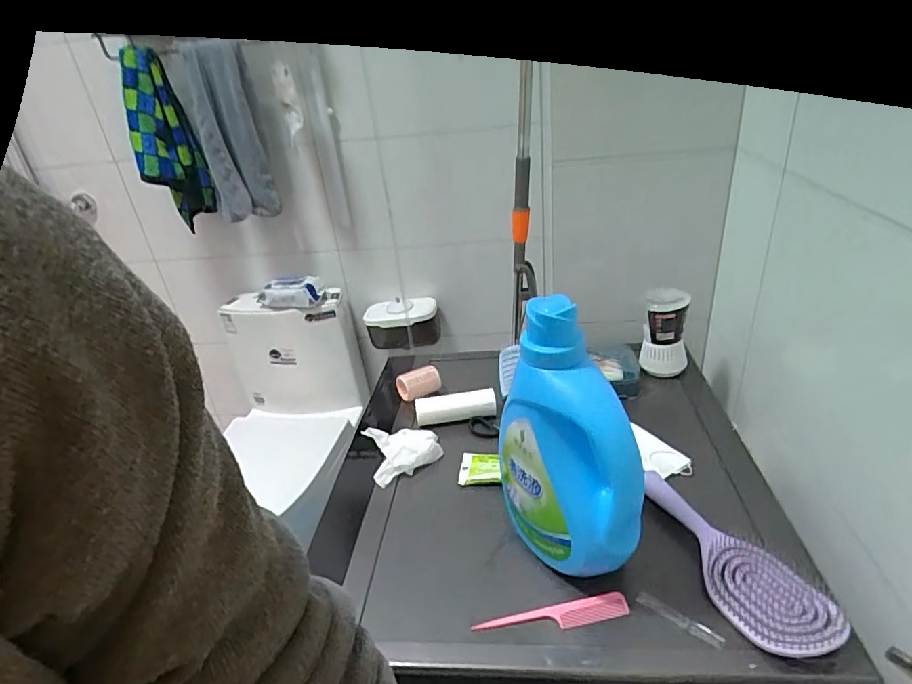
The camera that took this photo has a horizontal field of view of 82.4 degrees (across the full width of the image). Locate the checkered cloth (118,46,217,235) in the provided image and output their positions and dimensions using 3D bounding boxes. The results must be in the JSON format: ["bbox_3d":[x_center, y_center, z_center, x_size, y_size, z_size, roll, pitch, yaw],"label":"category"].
[{"bbox_3d":[-0.705,-0.486,1.258,0.139,0.375,0.073,-22,32,-25],"label":"checkered cloth"}]

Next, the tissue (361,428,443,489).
[{"bbox_3d":[-0.075,0.153,0.749,0.100,0.032,0.089,-12,29,-10],"label":"tissue"}]

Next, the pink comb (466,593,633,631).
[{"bbox_3d":[0.093,0.268,0.508,0.151,0.005,0.021,-9,29,-3],"label":"pink comb"}]

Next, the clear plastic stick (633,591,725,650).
[{"bbox_3d":[0.211,0.263,0.494,0.080,0.005,0.012,18,37,38],"label":"clear plastic stick"}]

